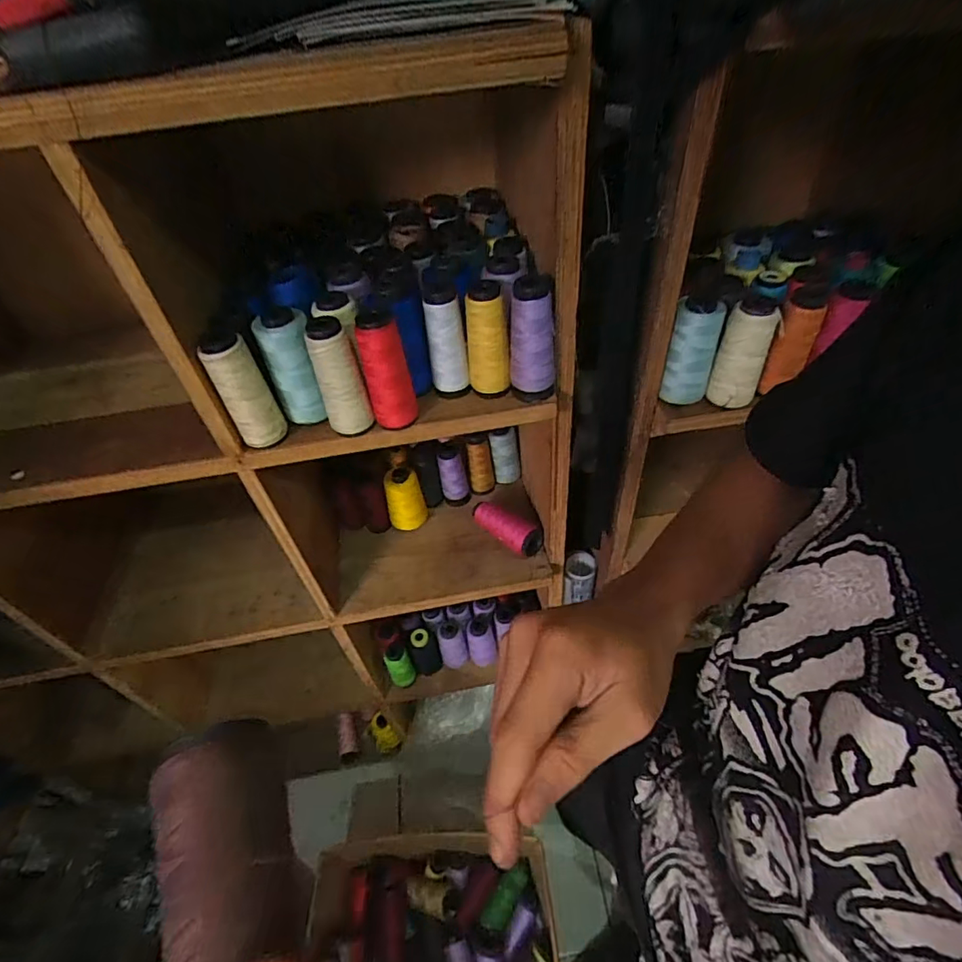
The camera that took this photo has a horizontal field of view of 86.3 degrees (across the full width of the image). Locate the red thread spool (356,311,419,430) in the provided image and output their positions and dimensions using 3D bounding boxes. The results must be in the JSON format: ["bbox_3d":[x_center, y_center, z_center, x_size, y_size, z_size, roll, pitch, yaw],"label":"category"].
[{"bbox_3d":[-0.089,-0.103,0.484,0.043,0.110,0.036,-17,46,-11],"label":"red thread spool"}]

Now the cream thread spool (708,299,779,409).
[{"bbox_3d":[0.271,-0.132,0.531,0.045,0.101,0.045,-3,45,3],"label":"cream thread spool"}]

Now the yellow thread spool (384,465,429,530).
[{"bbox_3d":[-0.123,0.025,0.816,0.057,0.093,0.058,-3,45,3],"label":"yellow thread spool"}]

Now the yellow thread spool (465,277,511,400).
[{"bbox_3d":[0.006,-0.136,0.507,0.037,0.106,0.037,-9,45,-3],"label":"yellow thread spool"}]

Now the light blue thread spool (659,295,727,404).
[{"bbox_3d":[0.220,-0.134,0.537,0.045,0.103,0.041,13,48,18],"label":"light blue thread spool"}]

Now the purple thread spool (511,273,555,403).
[{"bbox_3d":[0.050,-0.135,0.496,0.044,0.117,0.034,0,46,6],"label":"purple thread spool"}]

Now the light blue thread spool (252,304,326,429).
[{"bbox_3d":[-0.179,-0.108,0.493,0.047,0.106,0.040,-18,46,-11],"label":"light blue thread spool"}]

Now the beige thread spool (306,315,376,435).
[{"bbox_3d":[-0.132,-0.095,0.476,0.039,0.108,0.032,-18,46,-11],"label":"beige thread spool"}]

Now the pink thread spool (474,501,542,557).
[{"bbox_3d":[0.036,0.068,0.795,0.123,0.044,0.041,31,56,31],"label":"pink thread spool"}]

